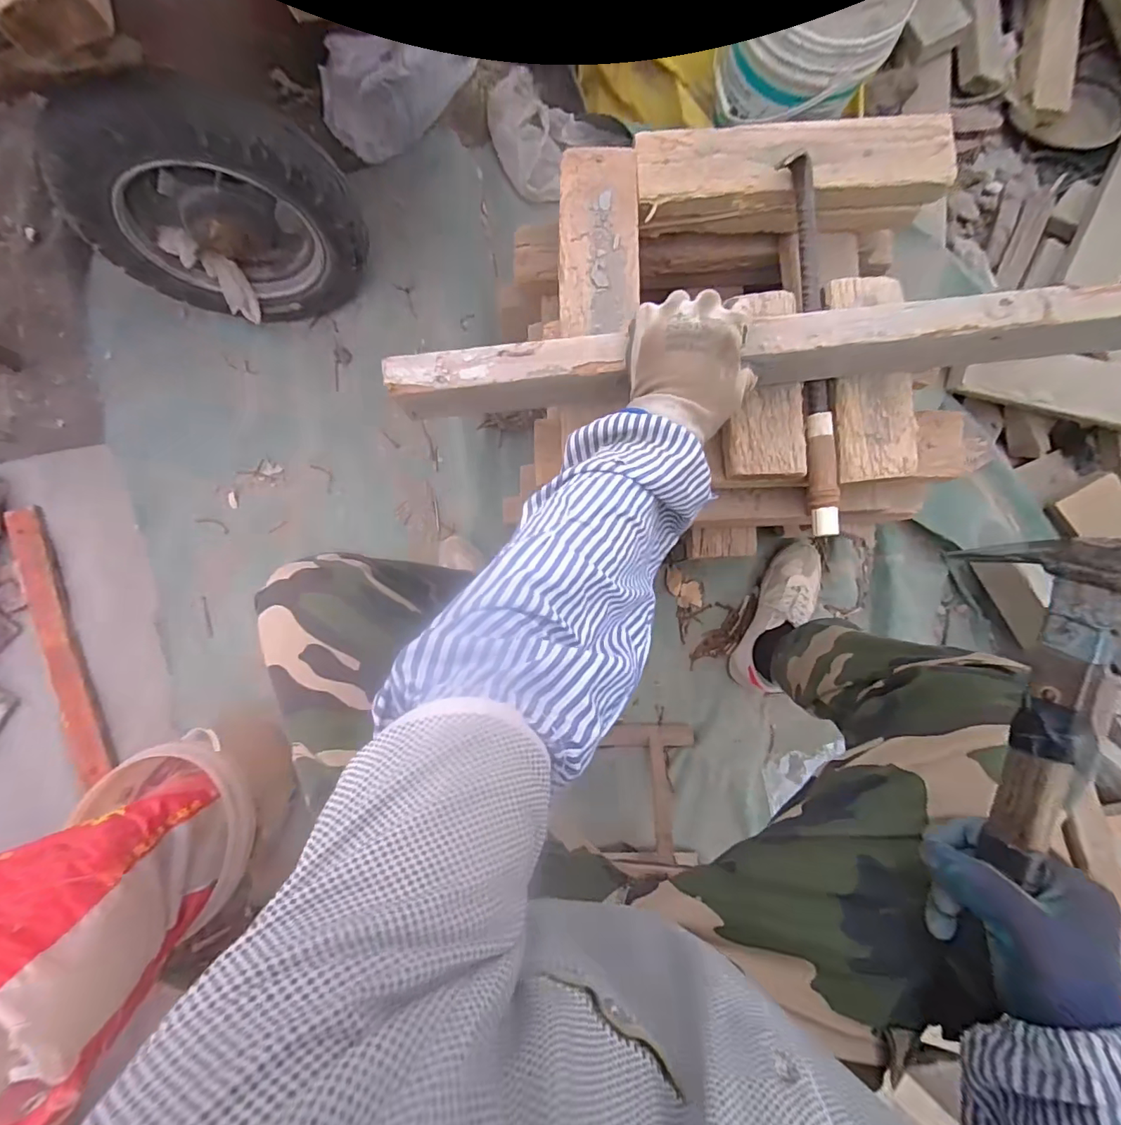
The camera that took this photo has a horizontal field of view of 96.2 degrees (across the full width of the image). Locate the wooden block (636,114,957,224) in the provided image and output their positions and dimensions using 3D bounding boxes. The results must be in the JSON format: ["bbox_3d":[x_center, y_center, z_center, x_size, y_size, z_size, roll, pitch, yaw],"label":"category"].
[{"bbox_3d":[0.263,-0.449,0.579,0.351,0.055,0.095,-2,86,2],"label":"wooden block"}]

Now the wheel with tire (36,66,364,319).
[{"bbox_3d":[-0.489,-0.515,0.768,0.385,0.359,0.123,1,86,2],"label":"wheel with tire"}]

